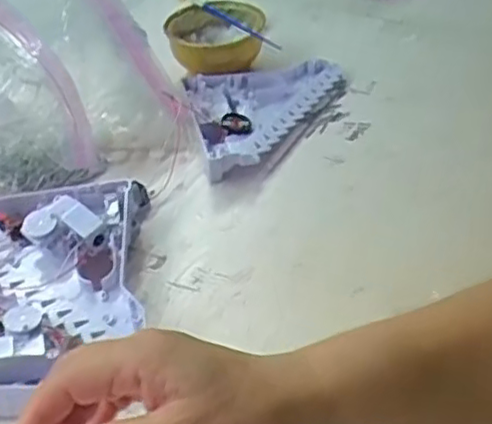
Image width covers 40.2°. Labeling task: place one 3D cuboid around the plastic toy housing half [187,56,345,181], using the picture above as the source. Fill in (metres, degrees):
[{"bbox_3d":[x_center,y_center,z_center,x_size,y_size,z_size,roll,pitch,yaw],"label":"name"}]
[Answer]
[{"bbox_3d":[0.028,-0.092,0.609,0.150,0.029,0.134,-9,40,-10],"label":"plastic toy housing half"}]

